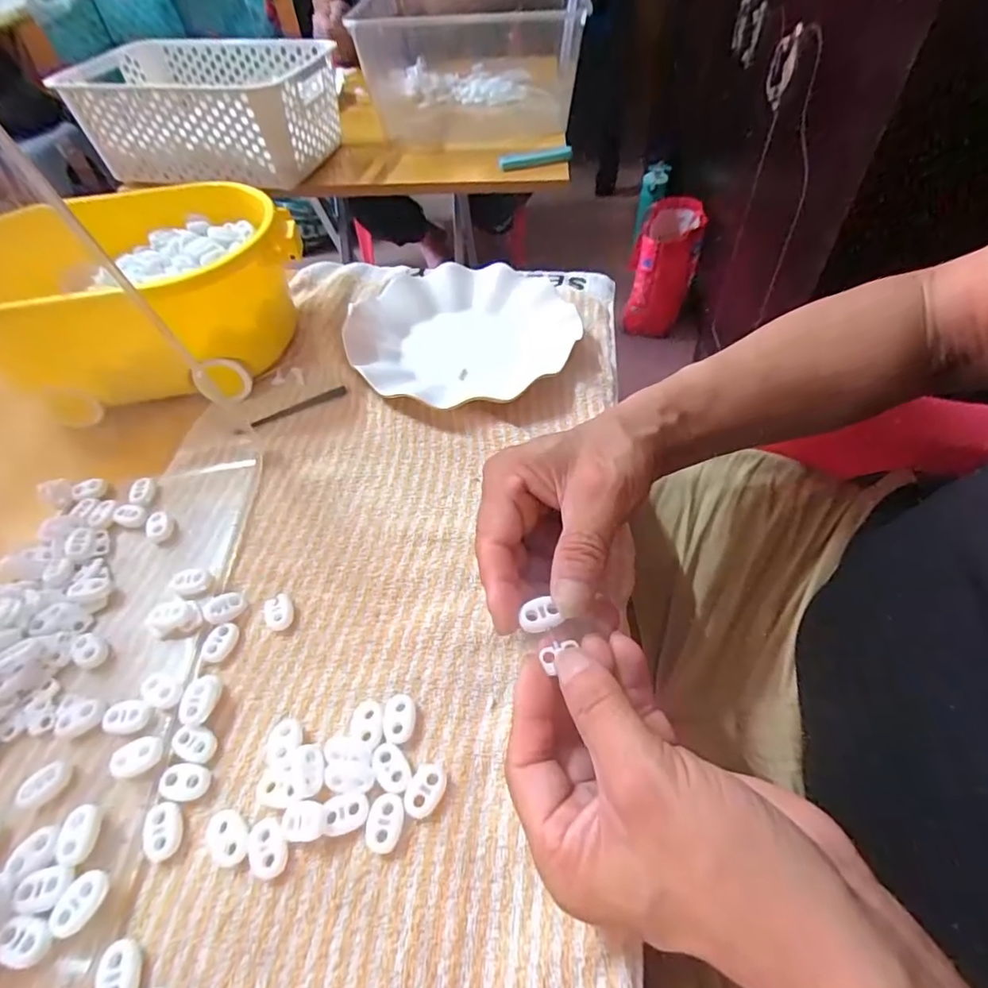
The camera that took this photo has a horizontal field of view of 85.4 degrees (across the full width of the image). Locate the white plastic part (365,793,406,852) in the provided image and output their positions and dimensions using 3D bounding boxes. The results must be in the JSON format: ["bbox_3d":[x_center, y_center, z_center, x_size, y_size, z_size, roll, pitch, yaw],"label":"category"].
[{"bbox_3d":[-0.048,0.144,0.235,0.016,0.004,0.022,3,51,5],"label":"white plastic part"}]

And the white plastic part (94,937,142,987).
[{"bbox_3d":[-0.146,0.187,0.208,0.014,0.005,0.022,-14,52,-8],"label":"white plastic part"}]

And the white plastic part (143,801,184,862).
[{"bbox_3d":[-0.147,0.150,0.238,0.014,0.004,0.023,-17,52,-10],"label":"white plastic part"}]

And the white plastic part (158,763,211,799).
[{"bbox_3d":[-0.144,0.134,0.249,0.021,0.004,0.015,4,51,6],"label":"white plastic part"}]

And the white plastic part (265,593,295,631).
[{"bbox_3d":[-0.122,0.066,0.302,0.016,0.006,0.023,-21,53,-13],"label":"white plastic part"}]

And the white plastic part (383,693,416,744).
[{"bbox_3d":[-0.047,0.111,0.265,0.016,0.004,0.023,-5,51,-1],"label":"white plastic part"}]

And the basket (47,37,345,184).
[{"bbox_3d":[-0.373,-0.512,0.703,0.308,0.092,0.213,10,52,11],"label":"basket"}]

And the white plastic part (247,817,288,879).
[{"bbox_3d":[-0.099,0.154,0.232,0.016,0.004,0.022,-28,55,-18],"label":"white plastic part"}]

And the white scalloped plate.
[{"bbox_3d":[-0.028,-0.143,0.454,0.179,0.023,0.179,-2,51,2],"label":"white scalloped plate"}]

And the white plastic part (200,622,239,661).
[{"bbox_3d":[-0.149,0.081,0.292,0.015,0.005,0.021,5,52,7],"label":"white plastic part"}]

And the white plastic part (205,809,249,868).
[{"bbox_3d":[-0.118,0.151,0.236,0.024,0.004,0.016,37,61,28],"label":"white plastic part"}]

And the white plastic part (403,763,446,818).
[{"bbox_3d":[-0.031,0.135,0.244,0.016,0.004,0.023,21,55,19],"label":"white plastic part"}]

